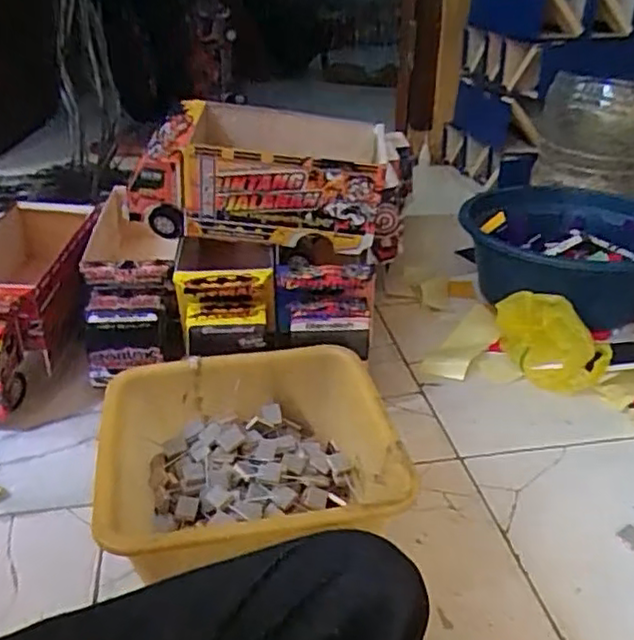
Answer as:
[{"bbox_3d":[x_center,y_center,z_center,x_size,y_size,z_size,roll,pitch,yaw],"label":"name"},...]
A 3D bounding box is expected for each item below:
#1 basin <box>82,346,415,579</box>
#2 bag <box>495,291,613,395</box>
[{"bbox_3d":[-0.065,0.159,0.664,0.269,0.129,0.273,-5,29,-9],"label":"basin"},{"bbox_3d":[0.316,0.030,0.919,0.160,0.092,0.082,18,34,29],"label":"bag"}]

